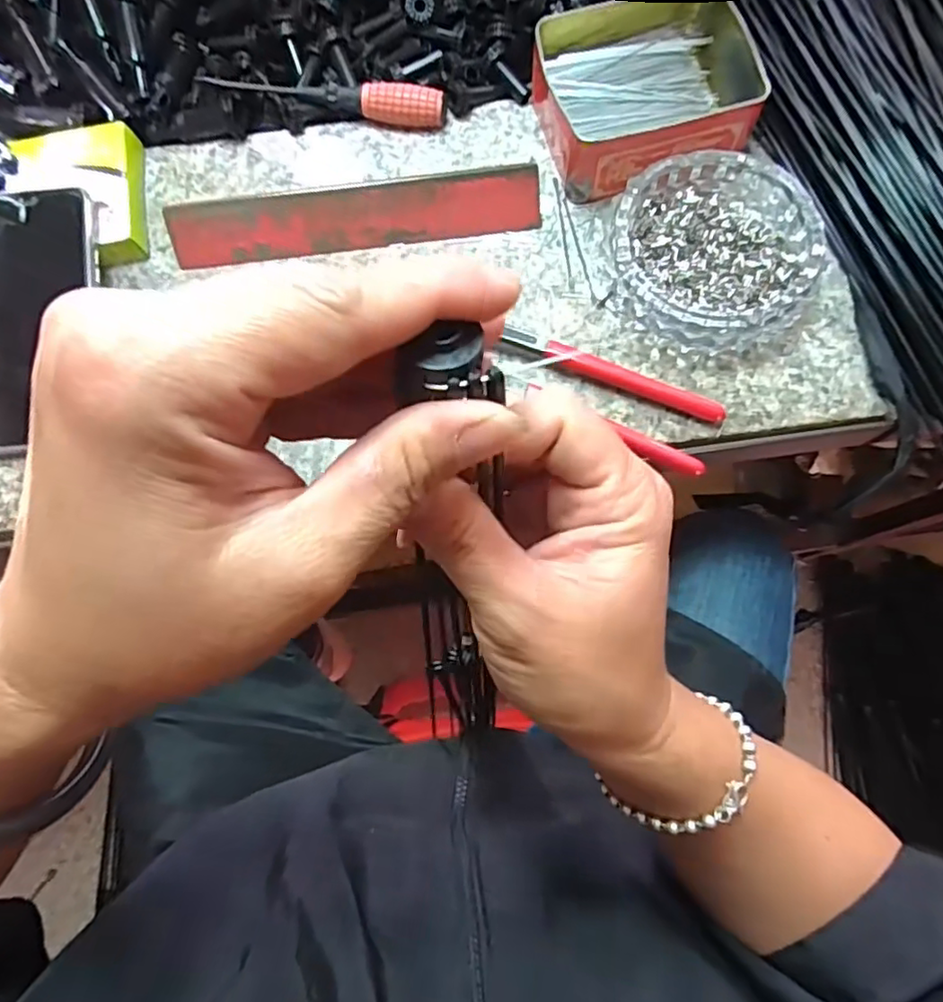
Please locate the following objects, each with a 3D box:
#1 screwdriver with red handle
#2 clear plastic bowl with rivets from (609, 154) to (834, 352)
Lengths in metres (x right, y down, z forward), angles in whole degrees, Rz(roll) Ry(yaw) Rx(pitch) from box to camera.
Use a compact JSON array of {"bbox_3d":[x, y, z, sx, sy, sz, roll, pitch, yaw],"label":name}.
[{"bbox_3d":[-0.098,-0.272,0.411,0.161,0.024,0.021,13,76,5],"label":"screwdriver with red handle"},{"bbox_3d":[0.147,-0.150,0.365,0.121,0.028,0.114,0,76,1],"label":"clear plastic bowl with rivets"}]

